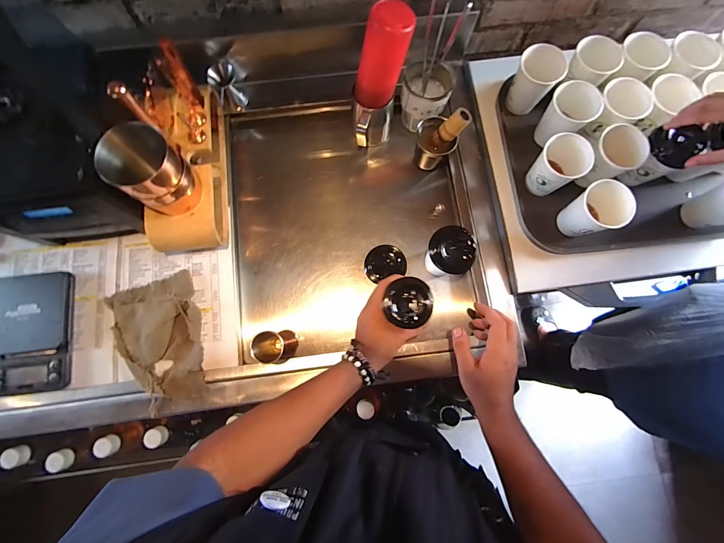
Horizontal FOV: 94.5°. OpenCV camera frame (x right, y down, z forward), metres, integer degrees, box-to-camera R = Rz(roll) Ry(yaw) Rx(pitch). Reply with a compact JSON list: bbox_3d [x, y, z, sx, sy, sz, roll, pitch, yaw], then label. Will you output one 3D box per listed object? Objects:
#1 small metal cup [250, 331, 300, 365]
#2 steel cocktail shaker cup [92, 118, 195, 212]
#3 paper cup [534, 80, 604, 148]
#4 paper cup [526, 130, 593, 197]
[{"bbox_3d":[-0.131,0.117,0.524,0.046,0.124,0.051,-14,79,-3],"label":"small metal cup"},{"bbox_3d":[-0.294,-0.139,0.464,0.084,0.100,0.085,0,79,0],"label":"steel cocktail shaker cup"},{"bbox_3d":[0.335,-0.256,0.559,0.069,0.081,0.072,0,79,0],"label":"paper cup"},{"bbox_3d":[0.325,-0.176,0.551,0.085,0.087,0.070,-39,81,-7],"label":"paper cup"}]

